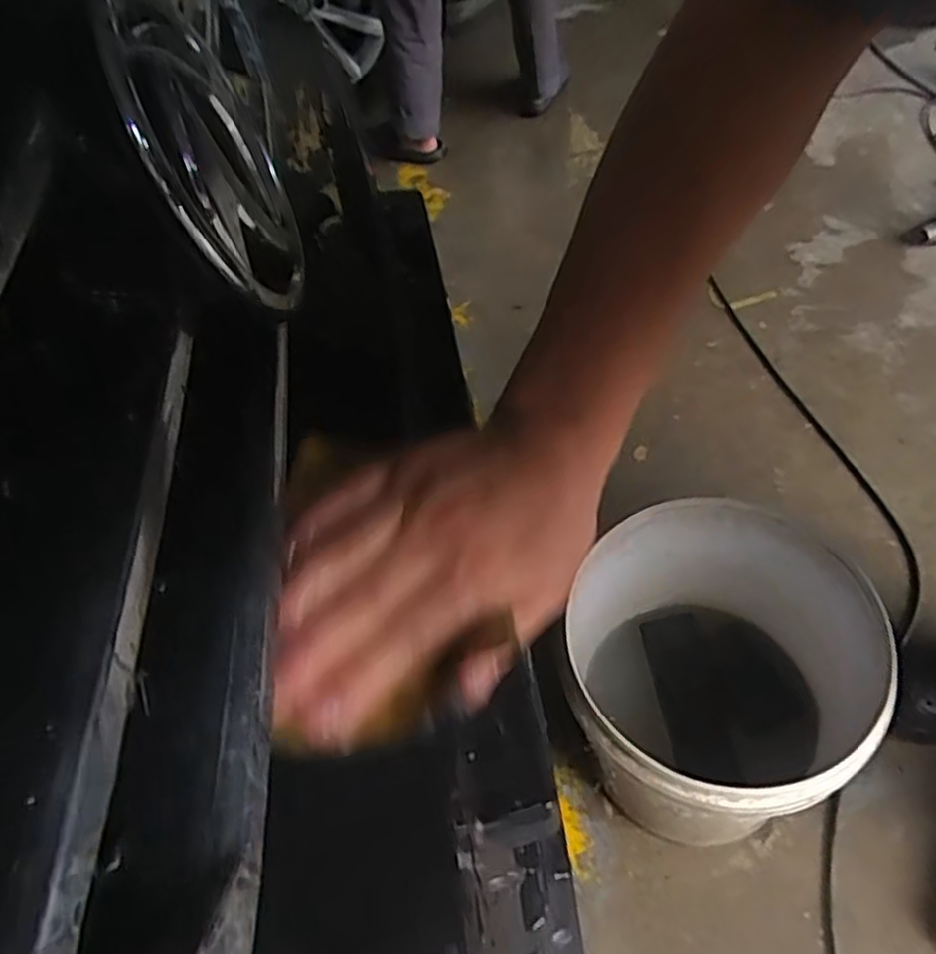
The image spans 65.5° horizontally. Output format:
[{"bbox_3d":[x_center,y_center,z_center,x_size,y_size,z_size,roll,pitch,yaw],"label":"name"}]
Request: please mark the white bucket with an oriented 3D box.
[{"bbox_3d":[0.280,0.256,0.854,0.304,0.361,0.306,-4,53,5],"label":"white bucket"}]

